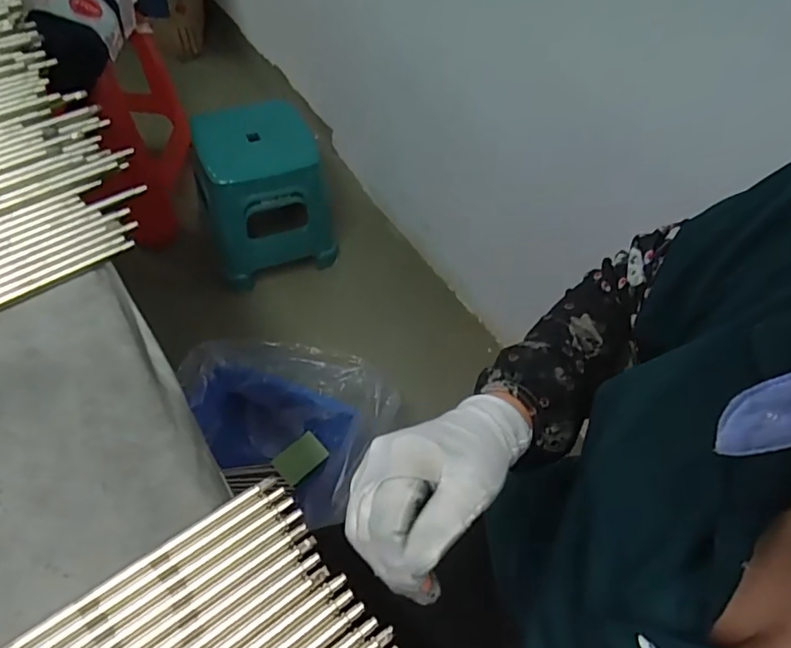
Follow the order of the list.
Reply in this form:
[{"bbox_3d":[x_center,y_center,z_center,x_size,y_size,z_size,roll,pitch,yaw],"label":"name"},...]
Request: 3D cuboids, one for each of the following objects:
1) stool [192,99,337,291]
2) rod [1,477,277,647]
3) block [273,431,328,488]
[{"bbox_3d":[-0.308,-0.309,1.239,0.266,0.332,0.271,-21,60,-17],"label":"stool"},{"bbox_3d":[-0.144,0.129,0.256,0.191,0.004,0.008,-30,63,-23],"label":"rod"},{"bbox_3d":[-0.181,0.255,1.036,0.065,0.024,0.088,39,62,21],"label":"block"}]

